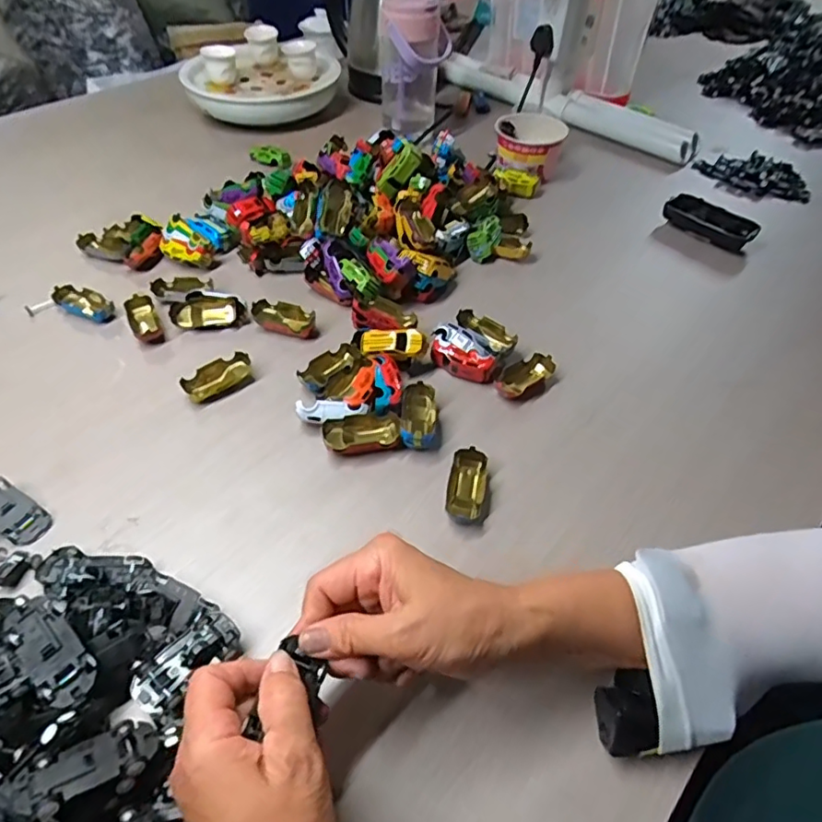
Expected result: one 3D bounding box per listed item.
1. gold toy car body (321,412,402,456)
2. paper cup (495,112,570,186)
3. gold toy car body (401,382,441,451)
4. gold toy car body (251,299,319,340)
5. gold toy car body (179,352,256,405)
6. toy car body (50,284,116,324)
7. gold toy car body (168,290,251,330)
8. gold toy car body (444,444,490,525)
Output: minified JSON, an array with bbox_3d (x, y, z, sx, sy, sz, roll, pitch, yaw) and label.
[{"bbox_3d":[-0.041,0.020,0.478,0.064,0.020,0.032,-9,49,-10],"label":"gold toy car body"},{"bbox_3d":[0.163,-0.368,0.777,0.093,0.063,0.087,7,49,4],"label":"paper cup"},{"bbox_3d":[0.009,0.003,0.490,0.034,0.023,0.069,1,49,-1],"label":"gold toy car body"},{"bbox_3d":[-0.128,-0.093,0.573,0.070,0.018,0.032,14,50,10],"label":"gold toy car body"},{"bbox_3d":[-0.178,-0.031,0.522,0.064,0.018,0.032,-32,57,-26],"label":"gold toy car body"},{"bbox_3d":[-0.336,-0.113,0.579,0.056,0.018,0.029,22,51,16],"label":"toy car body"},{"bbox_3d":[-0.203,-0.101,0.571,0.077,0.029,0.027,1,49,-1],"label":"gold toy car body"},{"bbox_3d":[0.045,0.060,0.448,0.031,0.017,0.062,11,49,8],"label":"gold toy car body"}]

